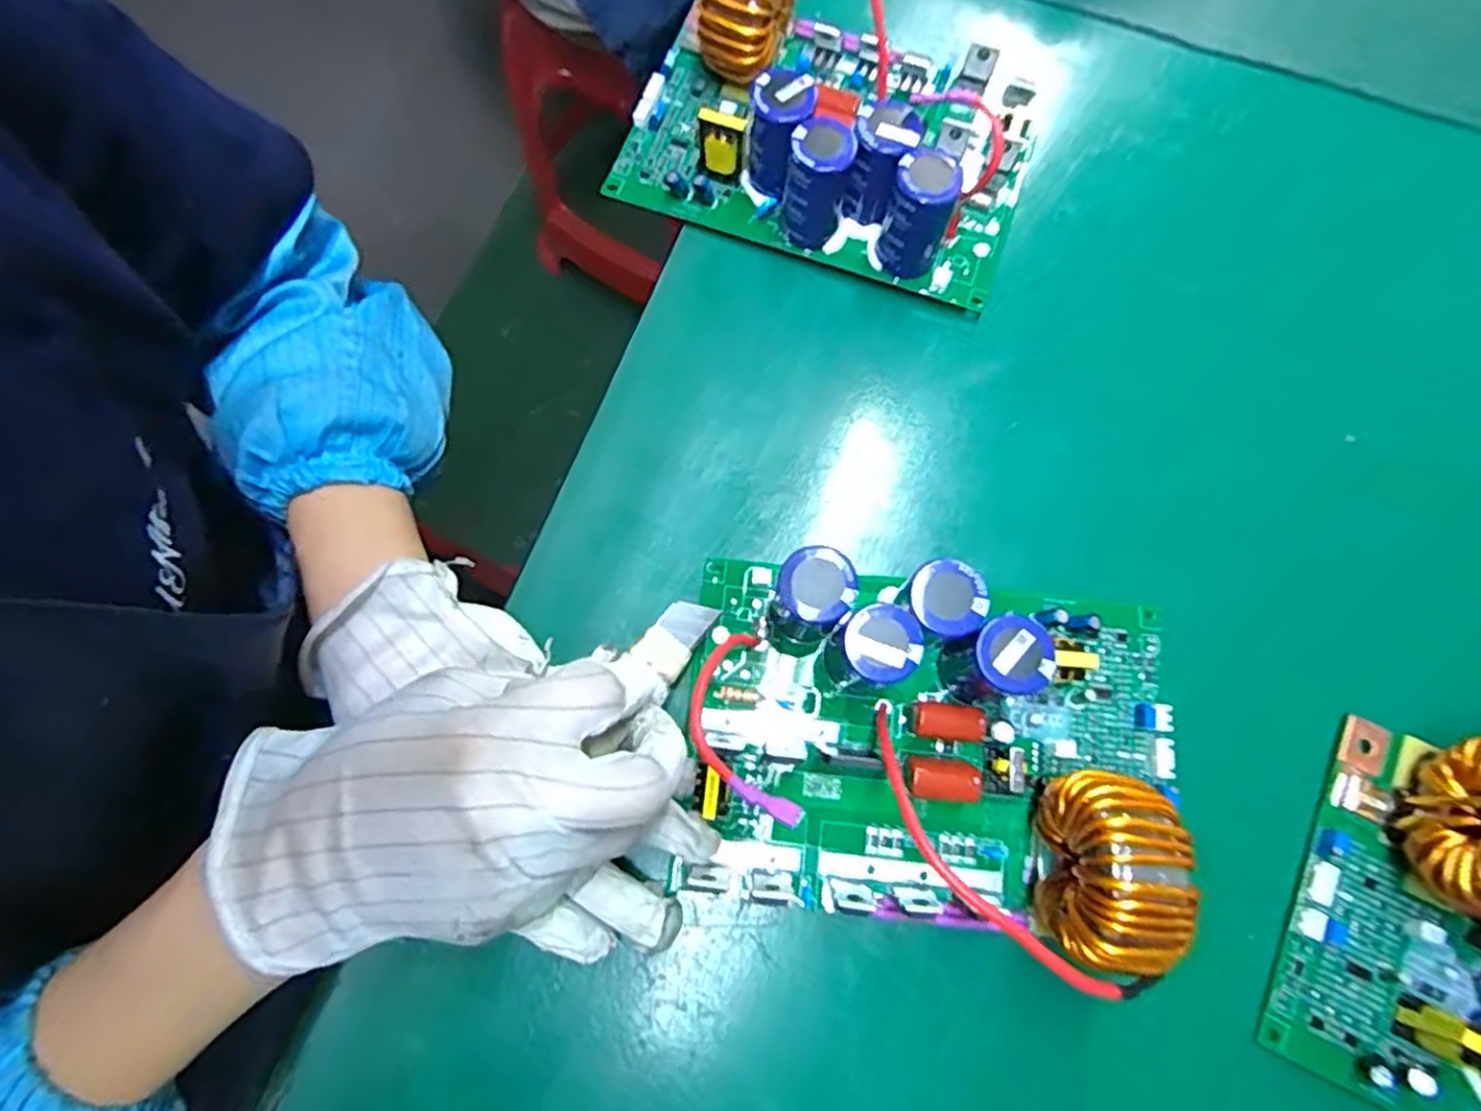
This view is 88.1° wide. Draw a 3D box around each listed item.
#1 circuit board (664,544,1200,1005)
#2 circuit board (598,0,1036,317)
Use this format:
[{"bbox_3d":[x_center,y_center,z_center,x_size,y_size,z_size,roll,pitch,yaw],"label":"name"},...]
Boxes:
[{"bbox_3d":[0.075,0.072,0.288,0.186,0.064,0.122,9,74,1],"label":"circuit board"},{"bbox_3d":[0.046,-0.216,0.363,0.193,0.066,0.135,19,75,5],"label":"circuit board"}]

